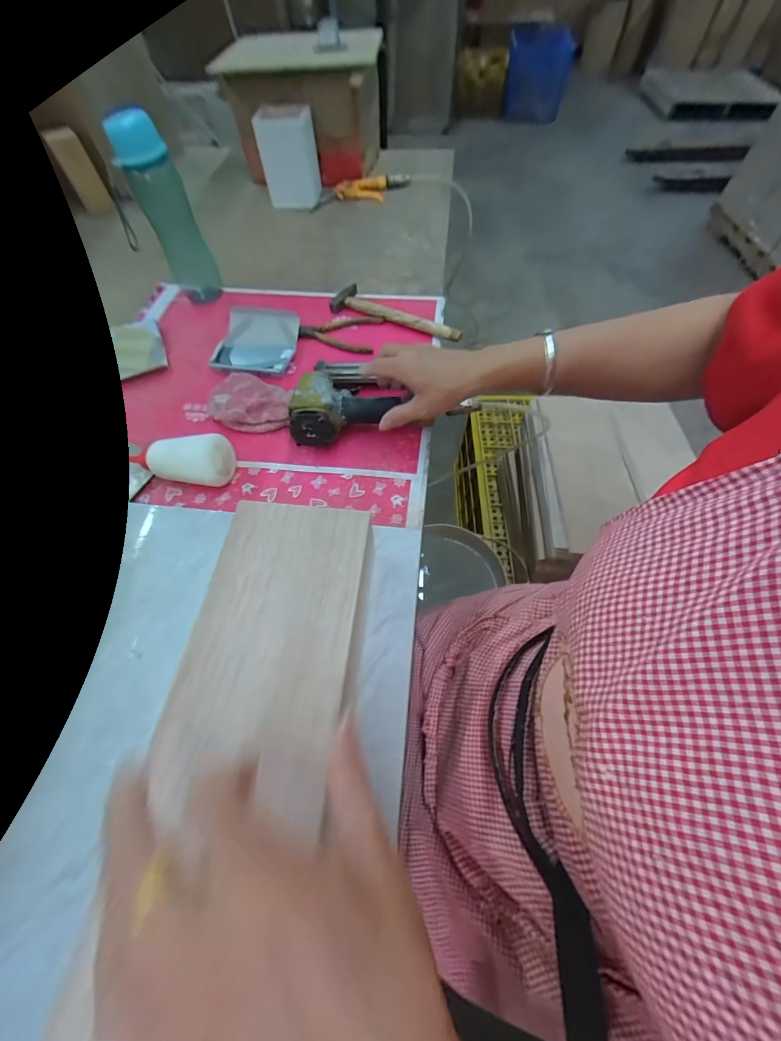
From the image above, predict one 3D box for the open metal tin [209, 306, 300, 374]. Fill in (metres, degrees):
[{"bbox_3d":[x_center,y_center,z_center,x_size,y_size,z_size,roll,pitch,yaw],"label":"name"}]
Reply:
[{"bbox_3d":[-0.224,-0.297,0.601,0.134,0.039,0.118,8,61,5],"label":"open metal tin"}]

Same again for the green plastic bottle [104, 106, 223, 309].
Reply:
[{"bbox_3d":[-0.365,-0.499,0.600,0.086,0.248,0.065,-23,63,-12],"label":"green plastic bottle"}]

